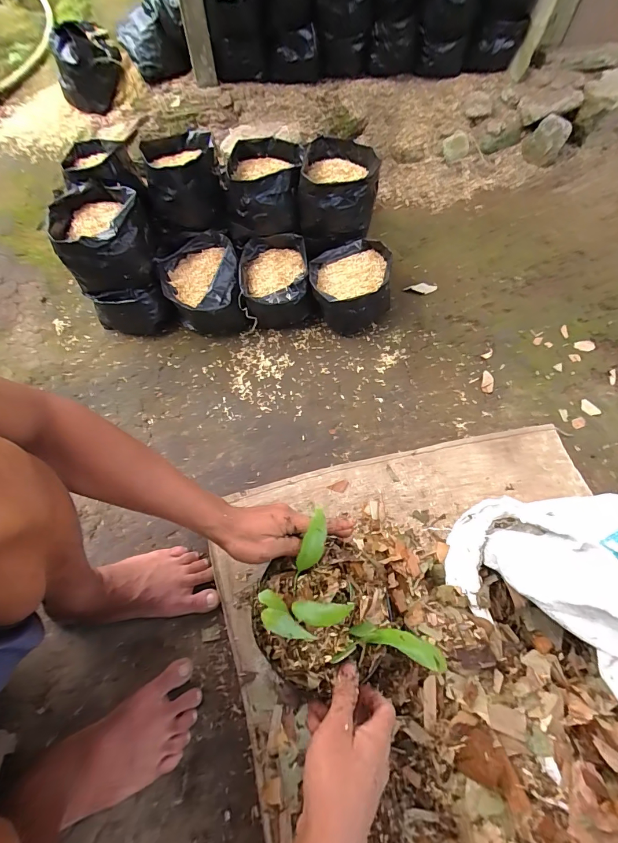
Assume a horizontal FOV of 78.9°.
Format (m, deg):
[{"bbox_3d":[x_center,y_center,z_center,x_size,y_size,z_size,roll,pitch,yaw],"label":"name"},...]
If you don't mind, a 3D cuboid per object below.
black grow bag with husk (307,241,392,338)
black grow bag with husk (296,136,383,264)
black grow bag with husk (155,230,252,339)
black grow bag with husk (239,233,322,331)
[{"bbox_3d":[0.085,-0.265,0.777,0.162,0.118,0.151,-8,64,-3],"label":"black grow bag with husk"},{"bbox_3d":[0.061,-0.458,0.765,0.144,0.126,0.173,9,62,5],"label":"black grow bag with husk"},{"bbox_3d":[-0.209,-0.266,0.763,0.149,0.125,0.176,-16,62,-9],"label":"black grow bag with husk"},{"bbox_3d":[-0.067,-0.279,0.777,0.150,0.120,0.151,-13,62,-8],"label":"black grow bag with husk"}]

